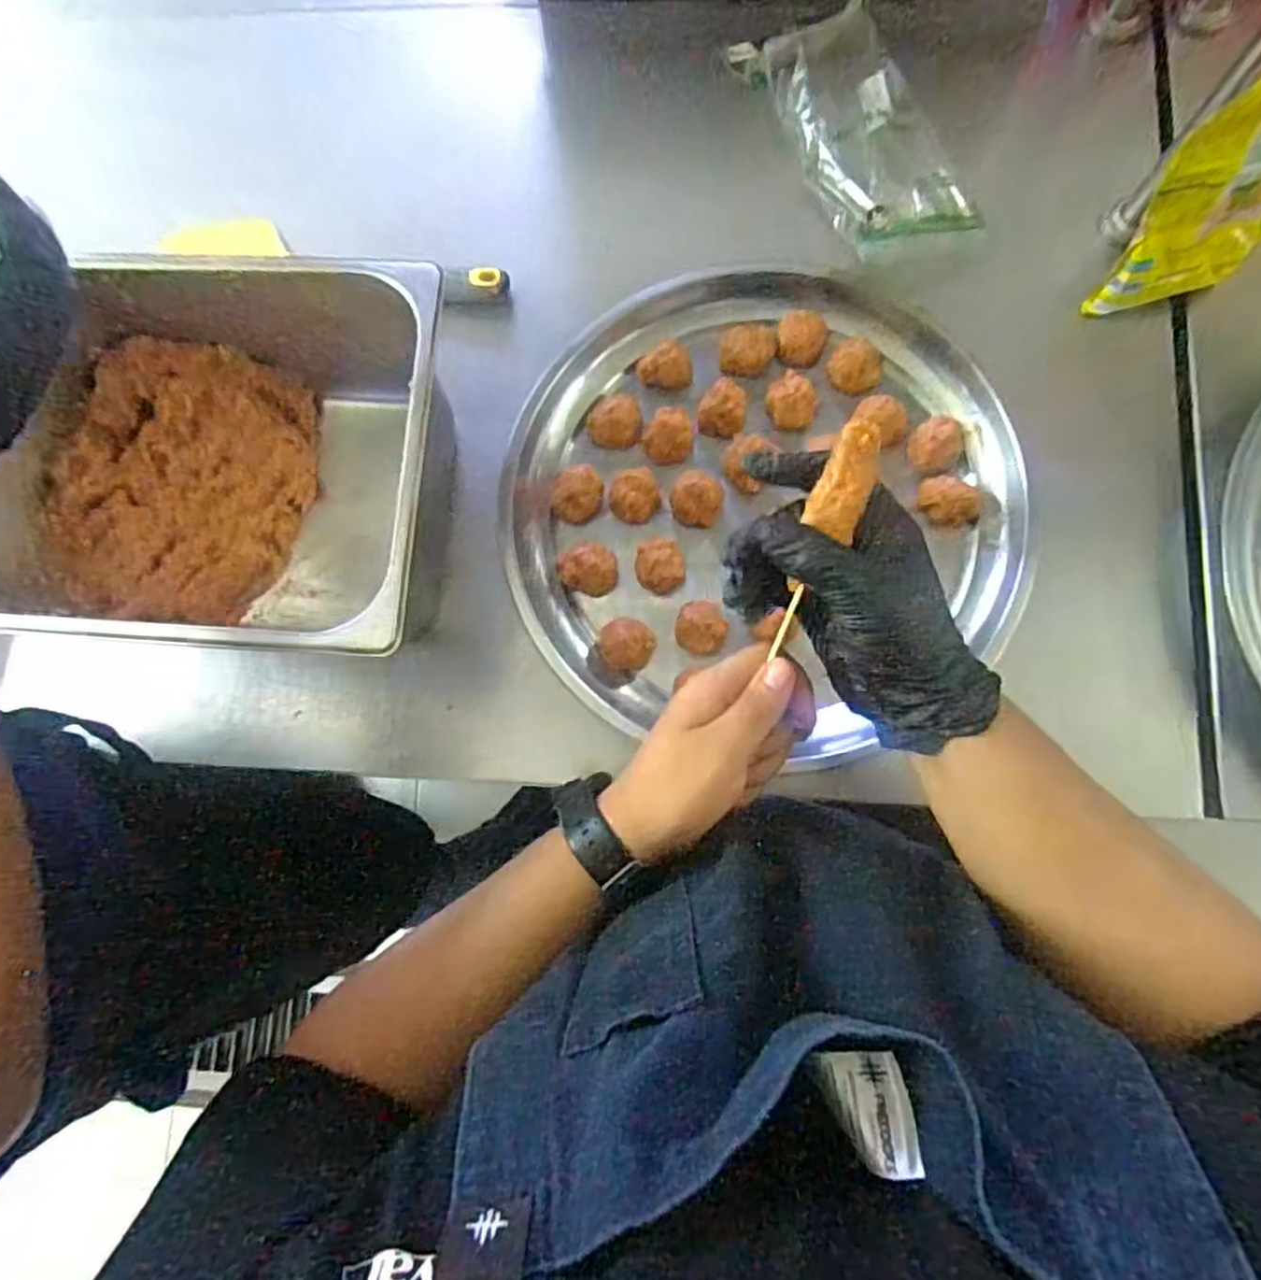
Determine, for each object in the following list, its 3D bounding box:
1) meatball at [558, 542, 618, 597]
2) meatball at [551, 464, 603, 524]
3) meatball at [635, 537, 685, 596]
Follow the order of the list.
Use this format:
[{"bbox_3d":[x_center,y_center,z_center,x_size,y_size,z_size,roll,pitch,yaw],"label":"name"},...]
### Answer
[{"bbox_3d":[-0.034,-0.056,0.587,0.046,0.031,0.037,14,83,6],"label":"meatball"},{"bbox_3d":[-0.041,-0.117,0.591,0.040,0.033,0.049,35,85,8],"label":"meatball"},{"bbox_3d":[0.024,-0.056,0.582,0.037,0.028,0.039,-2,81,4],"label":"meatball"}]

